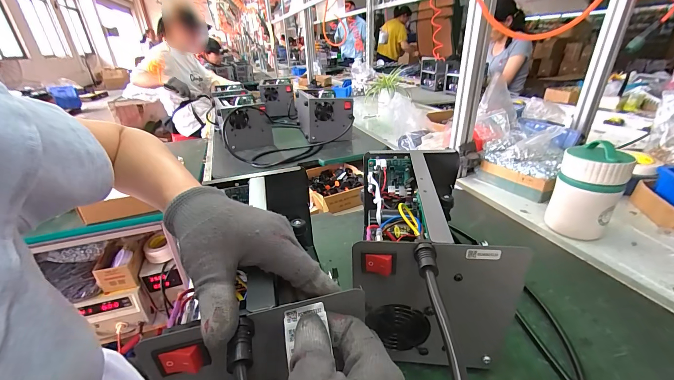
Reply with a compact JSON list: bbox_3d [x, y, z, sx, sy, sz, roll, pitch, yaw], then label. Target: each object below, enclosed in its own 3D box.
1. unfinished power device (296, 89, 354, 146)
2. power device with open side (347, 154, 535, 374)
[{"bbox_3d":[-0.061,-0.312,1.207,0.173,0.170,0.338,-9,27,-11],"label":"unfinished power device"},{"bbox_3d":[0.109,0.069,0.400,0.149,0.176,0.299,1,27,8],"label":"power device with open side"}]

